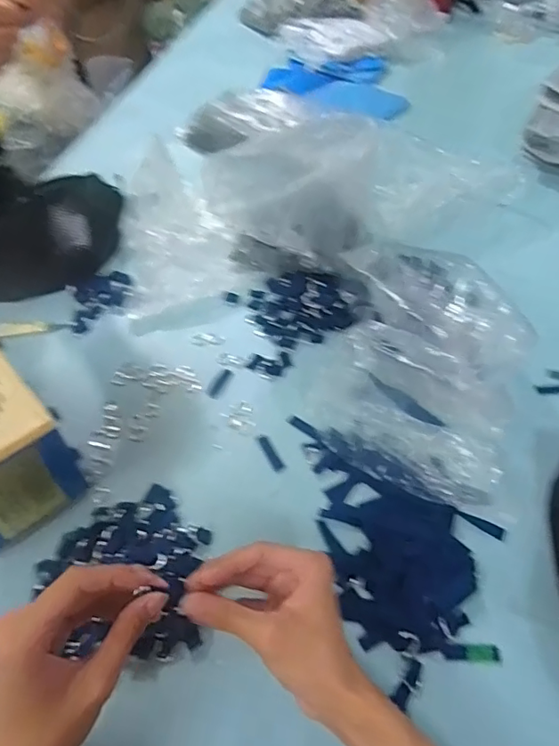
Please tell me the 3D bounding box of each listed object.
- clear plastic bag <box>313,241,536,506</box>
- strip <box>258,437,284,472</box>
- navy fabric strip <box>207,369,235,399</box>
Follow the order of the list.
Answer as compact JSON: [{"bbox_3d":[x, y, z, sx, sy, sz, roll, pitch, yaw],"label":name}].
[{"bbox_3d":[0.137,-0.014,0.560,0.203,0.114,0.275,16,53,14],"label":"clear plastic bag"},{"bbox_3d":[-0.009,0.084,0.569,0.011,0.004,0.045,-23,57,-18],"label":"strip"},{"bbox_3d":[-0.069,0.012,0.630,0.017,0.004,0.045,20,54,17],"label":"navy fabric strip"}]

